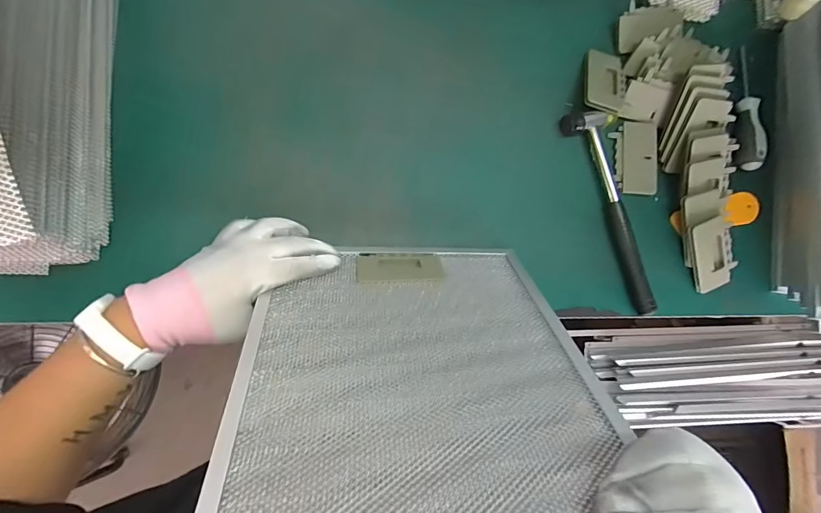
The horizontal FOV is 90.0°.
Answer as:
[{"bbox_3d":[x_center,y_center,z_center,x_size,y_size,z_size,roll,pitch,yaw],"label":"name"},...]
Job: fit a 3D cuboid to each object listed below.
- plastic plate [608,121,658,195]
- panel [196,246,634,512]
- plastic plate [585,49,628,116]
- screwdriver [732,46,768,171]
[{"bbox_3d":[0.270,-0.118,0.486,0.053,0.006,0.085,1,85,-8],"label":"plastic plate"},{"bbox_3d":[0.005,0.092,0.294,0.248,0.330,0.031,-2,124,-6],"label":"panel"},{"bbox_3d":[0.226,-0.203,0.476,0.049,0.006,0.079,15,71,-8],"label":"plastic plate"},{"bbox_3d":[0.417,-0.183,0.502,0.022,0.028,0.152,9,84,-7],"label":"screwdriver"}]

